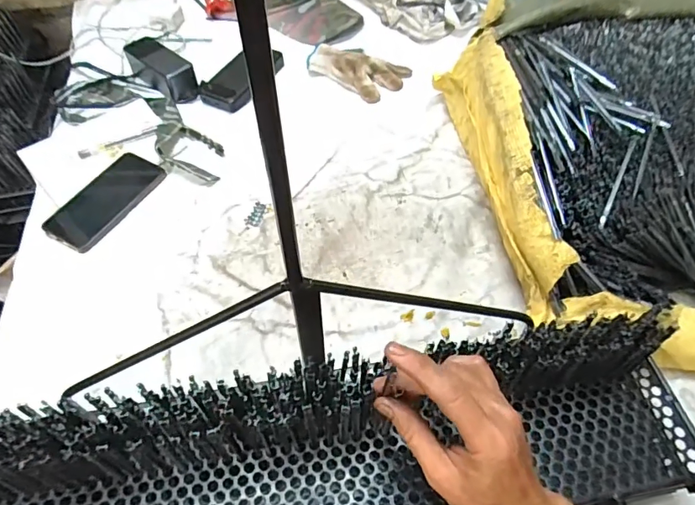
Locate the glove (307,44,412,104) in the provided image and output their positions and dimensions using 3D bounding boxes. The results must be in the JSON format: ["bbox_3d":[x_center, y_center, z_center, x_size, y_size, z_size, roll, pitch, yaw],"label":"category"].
[{"bbox_3d":[0.018,-0.321,0.803,0.160,0.030,0.102,32,60,20],"label":"glove"}]

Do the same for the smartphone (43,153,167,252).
[{"bbox_3d":[-0.332,-0.072,0.648,0.082,0.010,0.163,23,58,14],"label":"smartphone"}]

